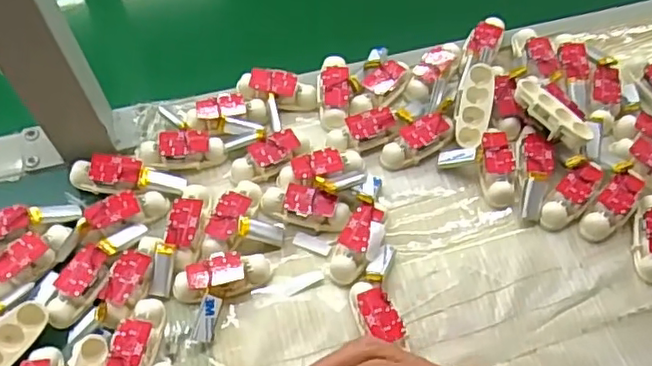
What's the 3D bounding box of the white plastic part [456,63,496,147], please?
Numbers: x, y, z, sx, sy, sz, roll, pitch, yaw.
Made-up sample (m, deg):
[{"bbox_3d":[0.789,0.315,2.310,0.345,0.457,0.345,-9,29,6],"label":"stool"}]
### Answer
[{"bbox_3d":[0.113,-0.058,0.461,0.025,0.012,0.065,12,81,7],"label":"white plastic part"}]

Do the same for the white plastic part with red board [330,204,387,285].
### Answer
[{"bbox_3d":[0.021,0.041,0.412,0.023,0.017,0.057,21,72,13],"label":"white plastic part with red board"}]

